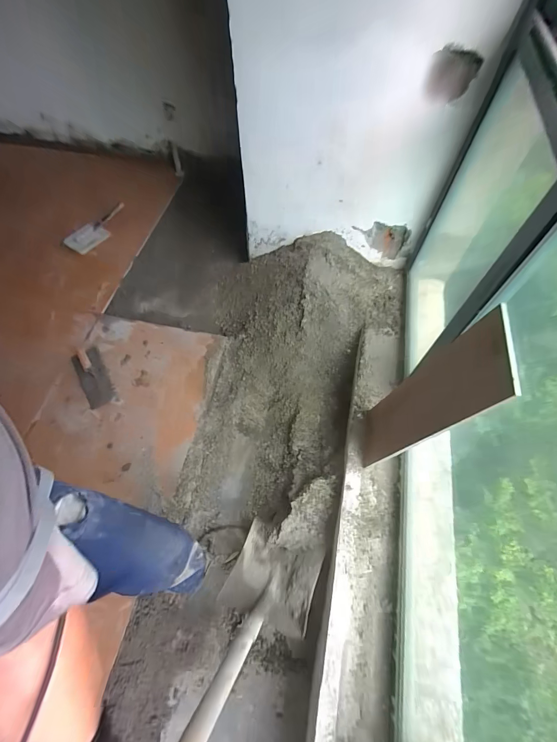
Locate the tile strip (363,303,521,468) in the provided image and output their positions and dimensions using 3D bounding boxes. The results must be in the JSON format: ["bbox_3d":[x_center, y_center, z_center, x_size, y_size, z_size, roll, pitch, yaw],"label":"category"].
[{"bbox_3d":[0.354,0.089,0.846,0.016,0.627,0.210,17,61,-2],"label":"tile strip"}]

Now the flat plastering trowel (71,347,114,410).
[{"bbox_3d":[-0.748,0.023,1.331,0.120,0.051,0.261,-22,82,-12],"label":"flat plastering trowel"}]

